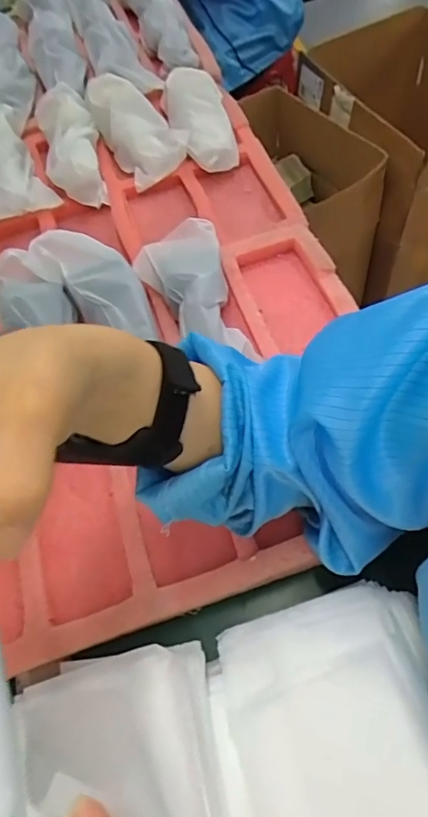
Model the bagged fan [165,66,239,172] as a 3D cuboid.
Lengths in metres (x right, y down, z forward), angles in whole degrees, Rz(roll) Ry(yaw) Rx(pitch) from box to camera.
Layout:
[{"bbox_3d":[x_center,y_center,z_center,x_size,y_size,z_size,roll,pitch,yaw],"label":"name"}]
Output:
[{"bbox_3d":[-0.016,-0.362,0.647,0.066,0.028,0.154,-18,75,-7],"label":"bagged fan"}]

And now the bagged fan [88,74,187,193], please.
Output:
[{"bbox_3d":[-0.103,-0.354,0.662,0.082,0.050,0.167,-35,81,-16],"label":"bagged fan"}]

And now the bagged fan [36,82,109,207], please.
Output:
[{"bbox_3d":[-0.178,-0.330,0.639,0.071,0.052,0.173,-16,74,-5],"label":"bagged fan"}]

